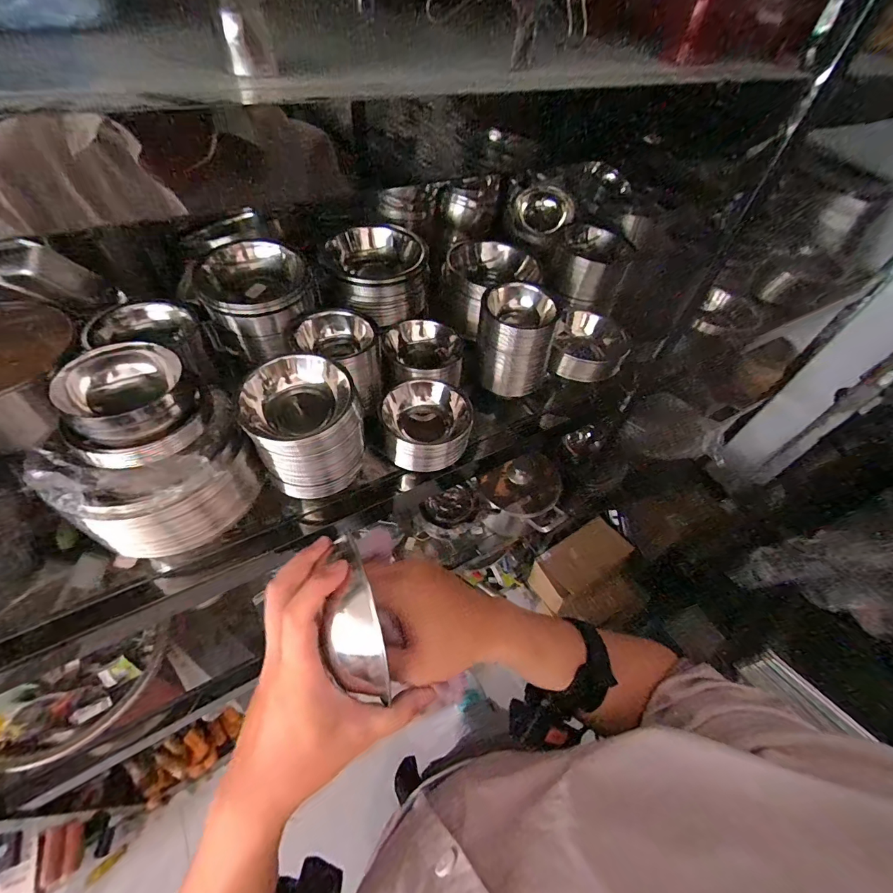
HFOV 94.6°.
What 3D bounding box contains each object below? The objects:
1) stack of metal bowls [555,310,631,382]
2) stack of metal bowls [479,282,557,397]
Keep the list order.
[{"bbox_3d":[0.264,-0.183,0.752,0.140,0.071,0.119,18,52,8],"label":"stack of metal bowls"},{"bbox_3d":[0.111,-0.170,0.679,0.098,0.162,0.092,-25,58,-23],"label":"stack of metal bowls"}]

